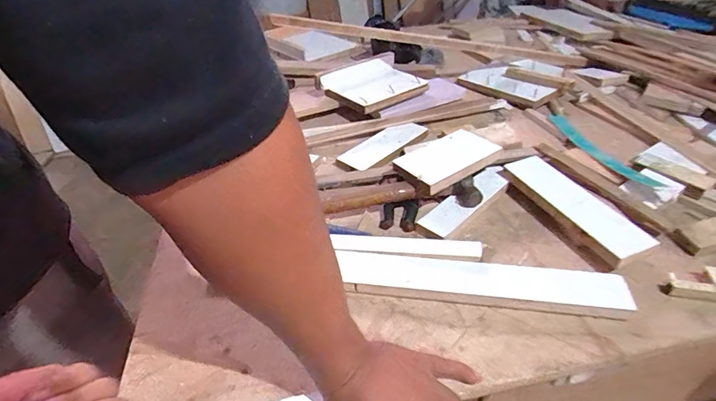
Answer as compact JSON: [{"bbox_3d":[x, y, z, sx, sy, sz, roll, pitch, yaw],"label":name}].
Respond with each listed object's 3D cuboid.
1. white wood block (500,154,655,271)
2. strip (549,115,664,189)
[{"bbox_3d":[0.298,0.011,0.561,0.073,0.042,0.214,-15,39,-20],"label":"white wood block"},{"bbox_3d":[0.407,-0.091,0.683,0.035,0.010,0.291,-15,32,6],"label":"strip"}]

